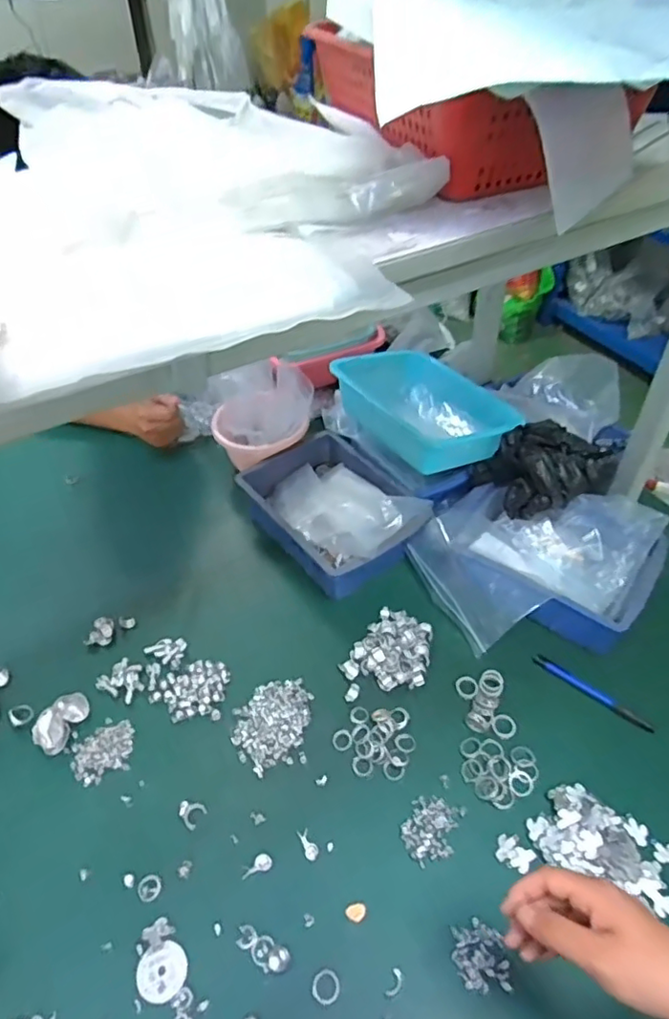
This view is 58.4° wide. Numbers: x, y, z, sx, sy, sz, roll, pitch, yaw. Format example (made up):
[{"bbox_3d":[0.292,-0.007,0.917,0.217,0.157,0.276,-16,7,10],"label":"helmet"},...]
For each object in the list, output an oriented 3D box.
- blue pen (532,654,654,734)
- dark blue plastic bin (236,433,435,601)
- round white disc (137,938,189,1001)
[{"bbox_3d":[0.299,0.212,0.698,0.140,0.008,0.014,31,54,27],"label":"blue pen"},{"bbox_3d":[0.001,-0.009,0.842,0.178,0.075,0.246,-29,52,-24],"label":"dark blue plastic bin"},{"bbox_3d":[-0.149,0.402,0.520,0.042,0.004,0.040,-1,46,1],"label":"round white disc"}]

